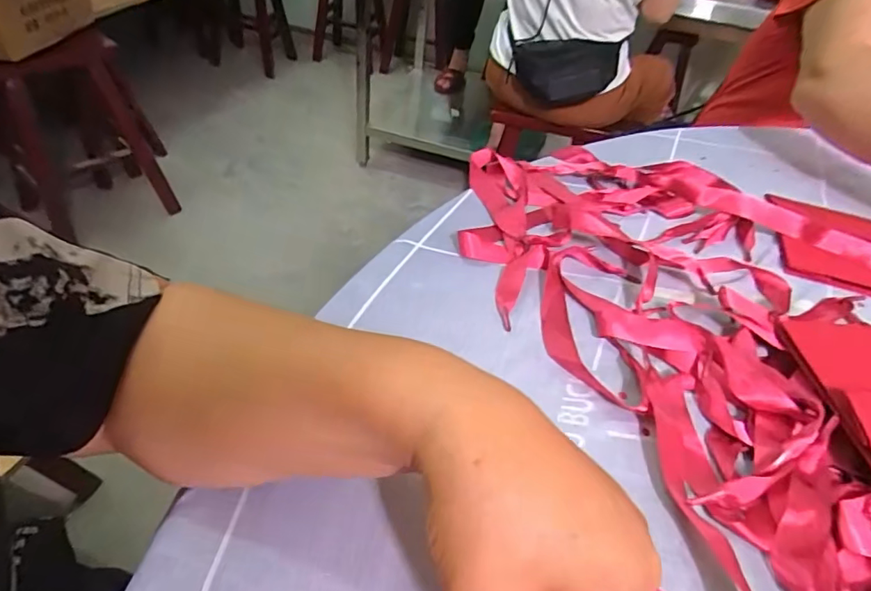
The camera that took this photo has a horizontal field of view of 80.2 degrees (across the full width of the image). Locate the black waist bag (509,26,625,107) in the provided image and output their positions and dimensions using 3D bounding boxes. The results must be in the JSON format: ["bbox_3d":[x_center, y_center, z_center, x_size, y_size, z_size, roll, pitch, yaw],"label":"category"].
[{"bbox_3d":[0.307,-0.547,1.283,0.264,0.146,0.092,13,44,5],"label":"black waist bag"}]

